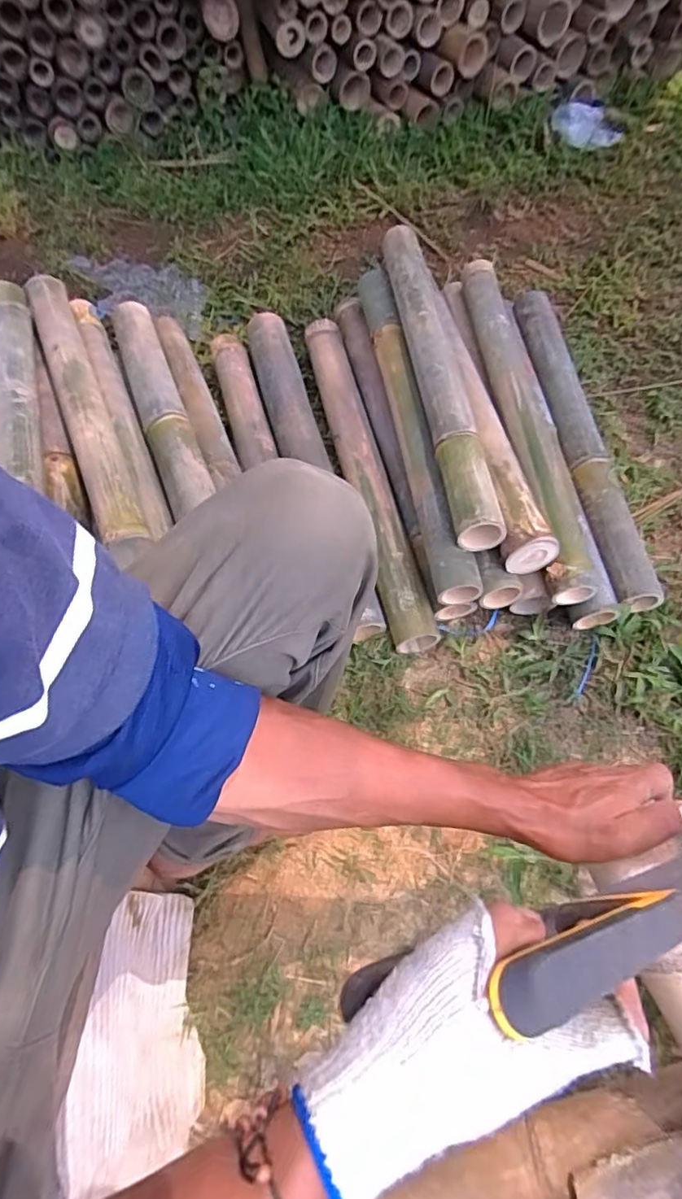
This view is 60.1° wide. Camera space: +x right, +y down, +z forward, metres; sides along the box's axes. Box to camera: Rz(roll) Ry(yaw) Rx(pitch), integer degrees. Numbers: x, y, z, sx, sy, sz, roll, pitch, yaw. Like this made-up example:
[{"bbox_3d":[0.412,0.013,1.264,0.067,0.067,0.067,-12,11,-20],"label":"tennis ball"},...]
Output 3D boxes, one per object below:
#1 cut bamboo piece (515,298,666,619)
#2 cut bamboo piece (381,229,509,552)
[{"bbox_3d":[0.365,-0.260,0.927,0.069,0.069,0.618,-4,60,-4],"label":"cut bamboo piece"},{"bbox_3d":[0.138,-0.340,0.857,0.071,0.057,0.599,-6,60,-5],"label":"cut bamboo piece"}]

